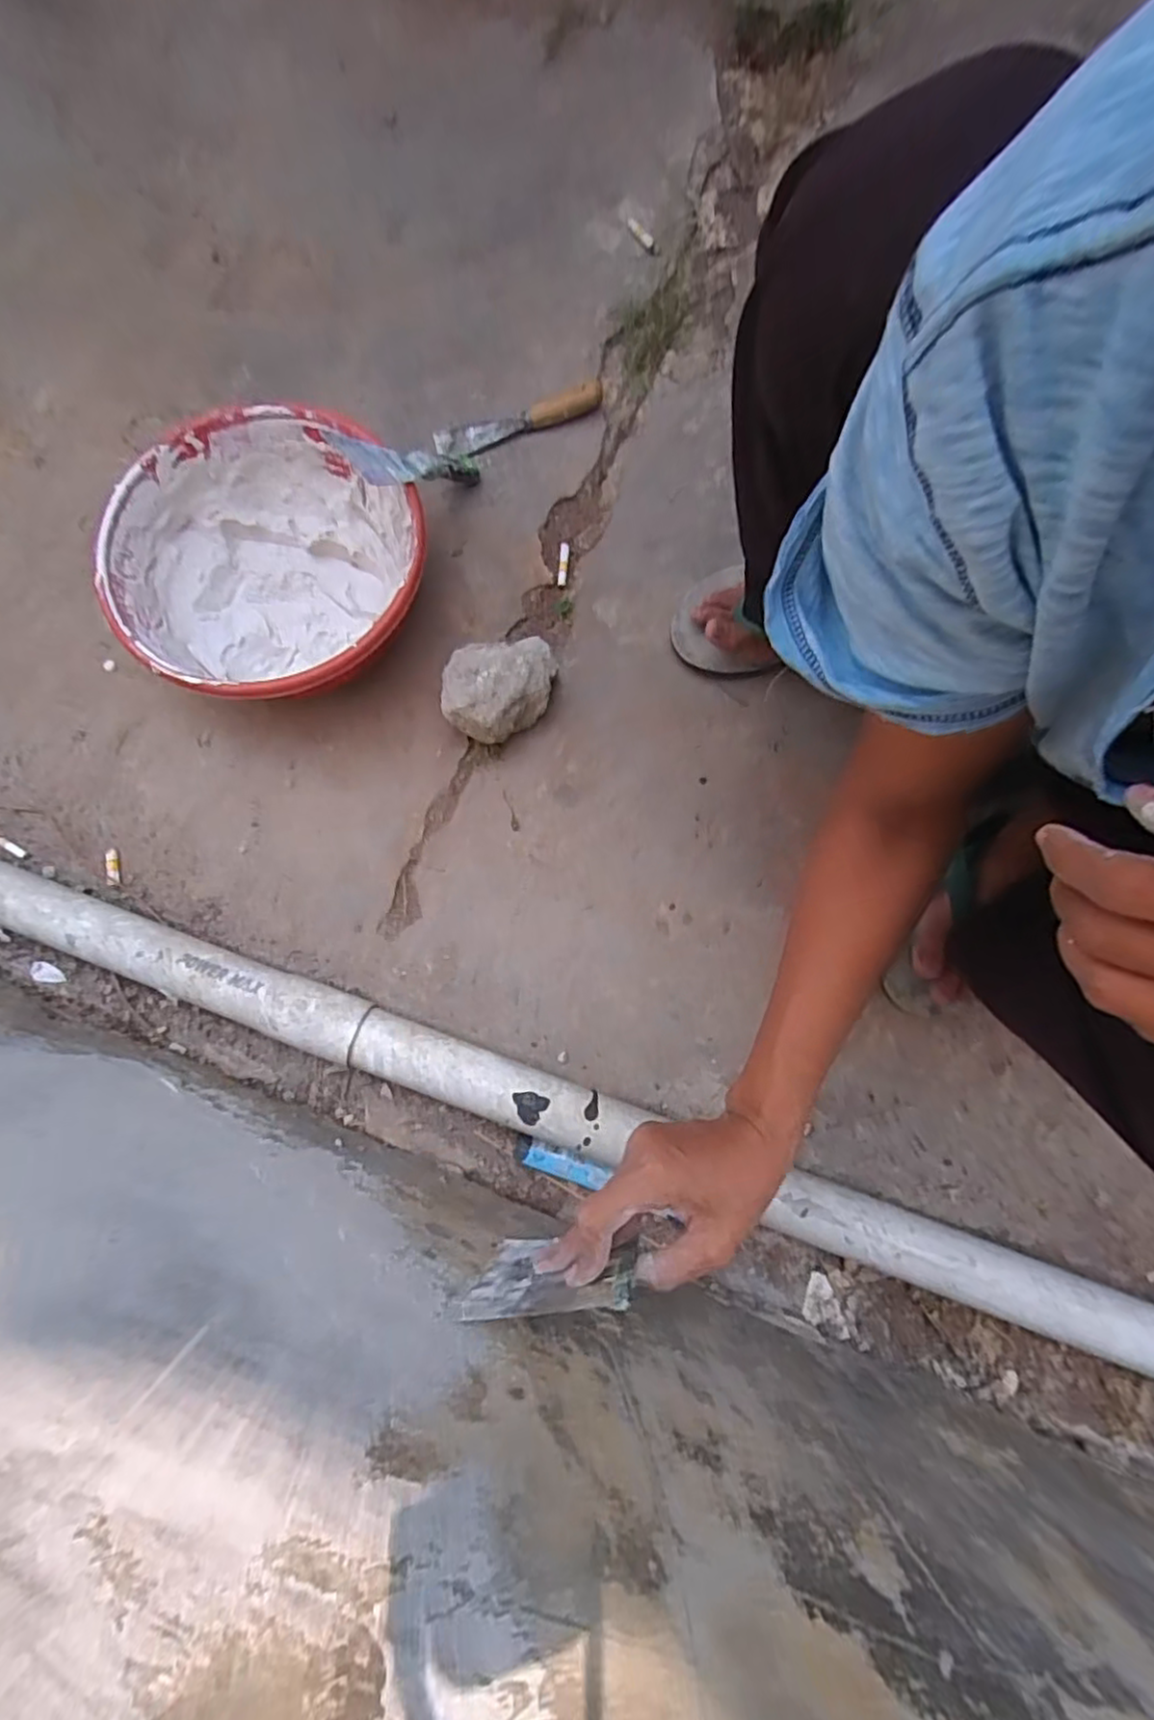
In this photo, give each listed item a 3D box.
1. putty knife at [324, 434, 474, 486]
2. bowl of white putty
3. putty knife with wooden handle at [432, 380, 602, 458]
[{"bbox_3d":[-0.133,-0.340,0.570,0.039,0.206,0.022,30,124,6],"label":"putty knife"},{"bbox_3d":[-0.255,-0.247,0.578,0.254,0.106,0.249,0,79,0],"label":"bowl of white putty"},{"bbox_3d":[-0.057,-0.438,0.655,0.171,0.019,0.033,-16,80,-2],"label":"putty knife with wooden handle"}]

